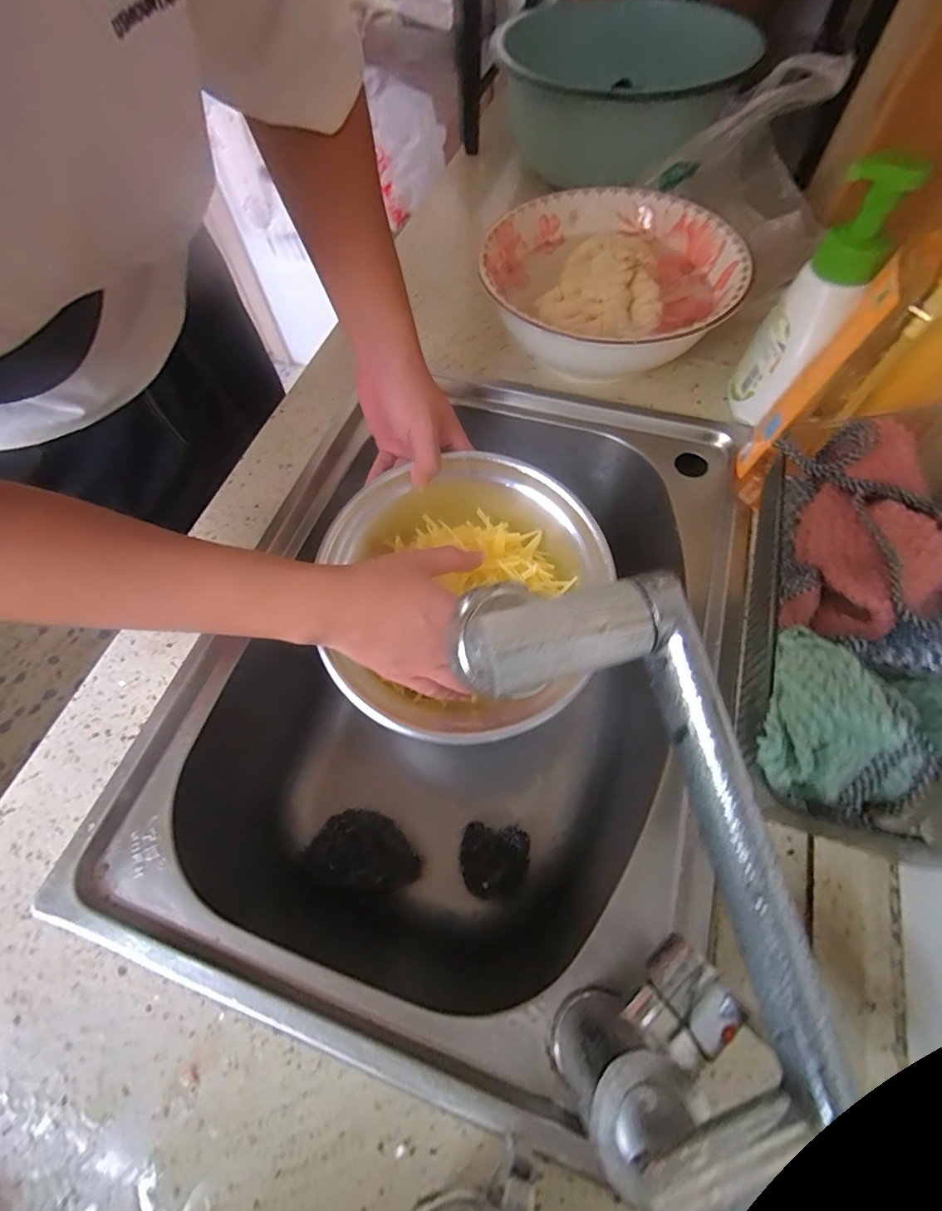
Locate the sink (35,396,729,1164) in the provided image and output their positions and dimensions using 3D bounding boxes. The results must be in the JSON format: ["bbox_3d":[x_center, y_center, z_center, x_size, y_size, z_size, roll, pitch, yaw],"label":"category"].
[{"bbox_3d":[-0.004,0.062,0.485,0.406,0.215,0.558,17,65,11],"label":"sink"}]

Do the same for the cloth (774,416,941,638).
[{"bbox_3d":[0.214,-0.043,0.272,0.069,0.051,0.137,12,64,8],"label":"cloth"}]

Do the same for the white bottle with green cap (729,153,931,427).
[{"bbox_3d":[0.277,-0.241,0.401,0.054,0.199,0.064,27,67,15],"label":"white bottle with green cap"}]

